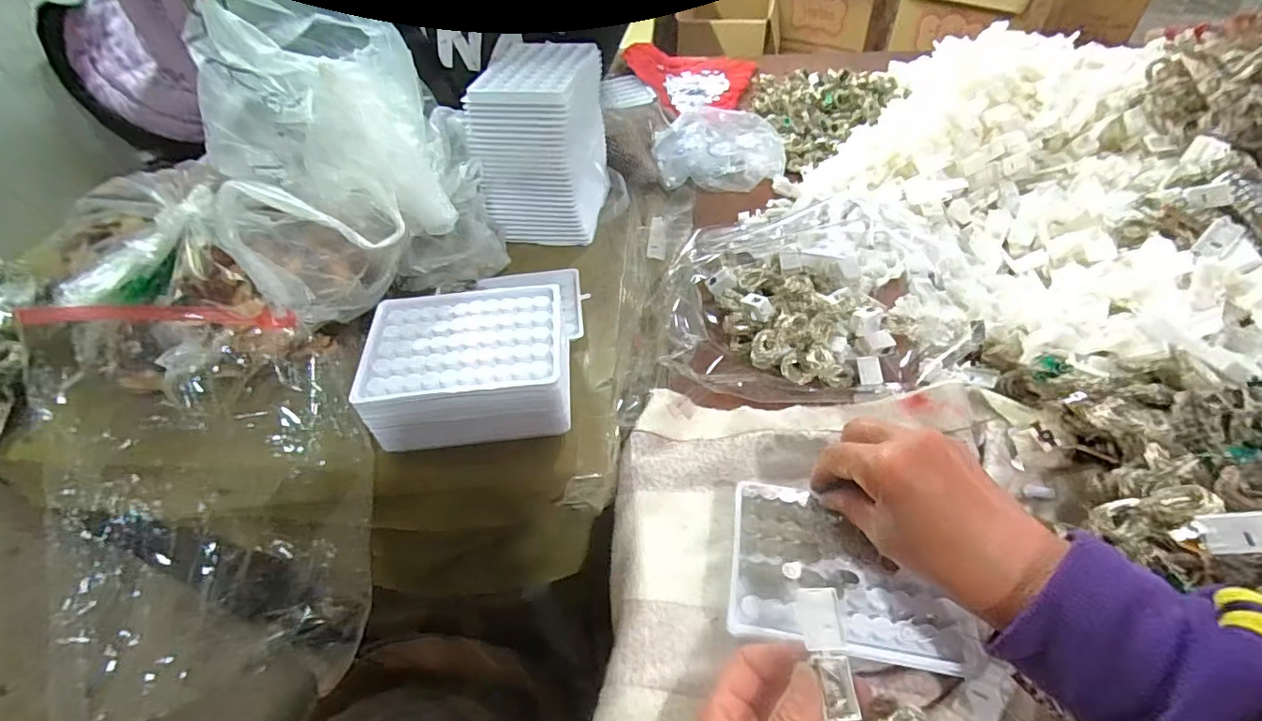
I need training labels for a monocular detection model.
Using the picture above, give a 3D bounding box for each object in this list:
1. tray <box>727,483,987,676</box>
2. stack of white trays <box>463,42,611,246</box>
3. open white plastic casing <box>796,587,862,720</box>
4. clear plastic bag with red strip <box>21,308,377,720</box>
[{"bbox_3d":[0.126,0.122,0.321,0.131,0.011,0.088,6,48,10],"label":"tray"},{"bbox_3d":[-0.082,-0.210,0.542,0.104,0.145,0.134,1,47,5],"label":"stack of white trays"},{"bbox_3d":[0.094,0.139,0.263,0.019,0.013,0.056,-7,67,-2],"label":"open white plastic casing"},{"bbox_3d":[-0.272,0.101,0.370,0.199,0.263,0.050,-1,5,-5],"label":"clear plastic bag with red strip"}]

